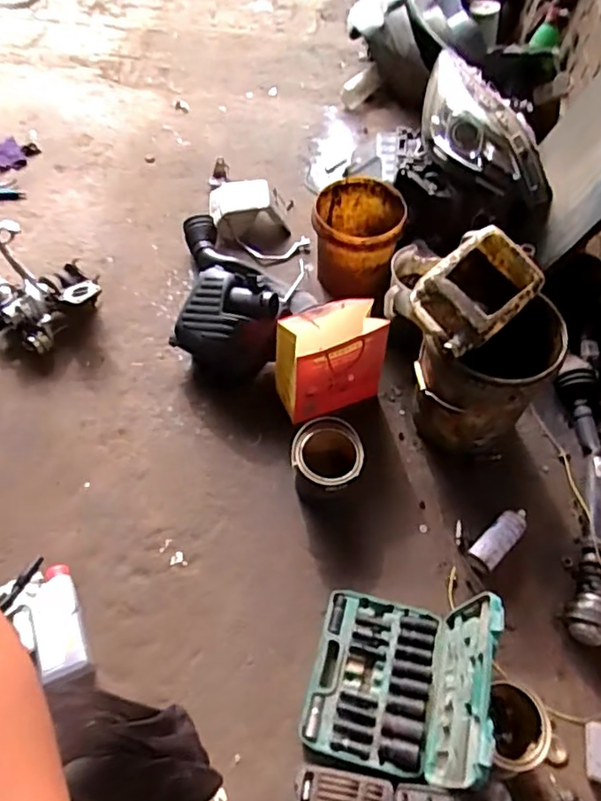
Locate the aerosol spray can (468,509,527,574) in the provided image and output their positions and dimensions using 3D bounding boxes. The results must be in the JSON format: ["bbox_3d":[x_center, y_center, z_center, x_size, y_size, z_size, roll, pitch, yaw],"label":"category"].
[{"bbox_3d":[0.483,0.330,1.452,0.071,0.057,0.190,40,65,22],"label":"aerosol spray can"}]

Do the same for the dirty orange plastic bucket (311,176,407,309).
[{"bbox_3d":[0.162,-0.473,1.829,0.263,0.270,0.288,0,57,0],"label":"dirty orange plastic bucket"}]

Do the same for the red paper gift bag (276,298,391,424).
[{"bbox_3d":[0.070,-0.109,1.561,0.273,0.302,0.161,-22,60,-14],"label":"red paper gift bag"}]

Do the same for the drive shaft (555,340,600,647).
[{"bbox_3d":[0.717,0.171,1.526,0.121,0.106,0.854,10,58,6],"label":"drive shaft"}]

